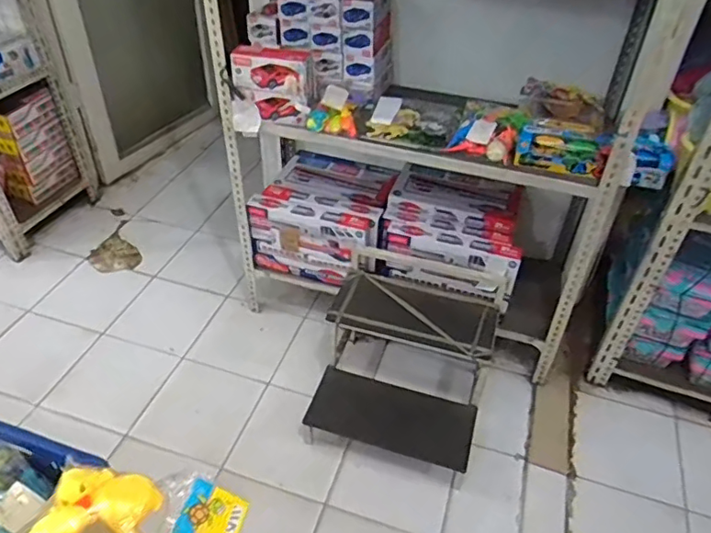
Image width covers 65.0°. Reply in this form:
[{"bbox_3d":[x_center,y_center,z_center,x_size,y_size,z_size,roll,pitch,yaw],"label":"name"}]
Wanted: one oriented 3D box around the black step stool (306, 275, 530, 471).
[{"bbox_3d":[0.159,0.290,1.564,0.481,0.348,0.429,13,42,11],"label":"black step stool"}]

